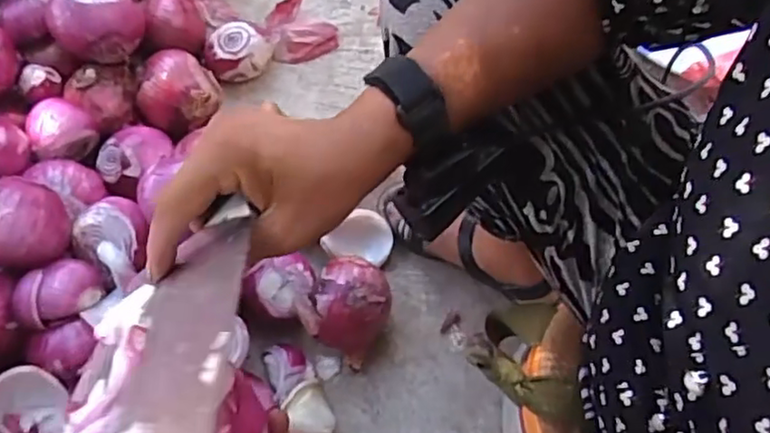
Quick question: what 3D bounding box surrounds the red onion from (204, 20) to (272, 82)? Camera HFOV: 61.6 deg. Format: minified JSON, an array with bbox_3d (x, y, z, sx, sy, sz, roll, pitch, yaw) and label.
[{"bbox_3d":[-0.192,-0.215,0.841,0.087,0.046,0.070,-11,72,-3],"label":"red onion"}]

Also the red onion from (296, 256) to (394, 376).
[{"bbox_3d":[-0.036,0.099,0.705,0.077,0.098,0.095,32,74,10],"label":"red onion"}]

